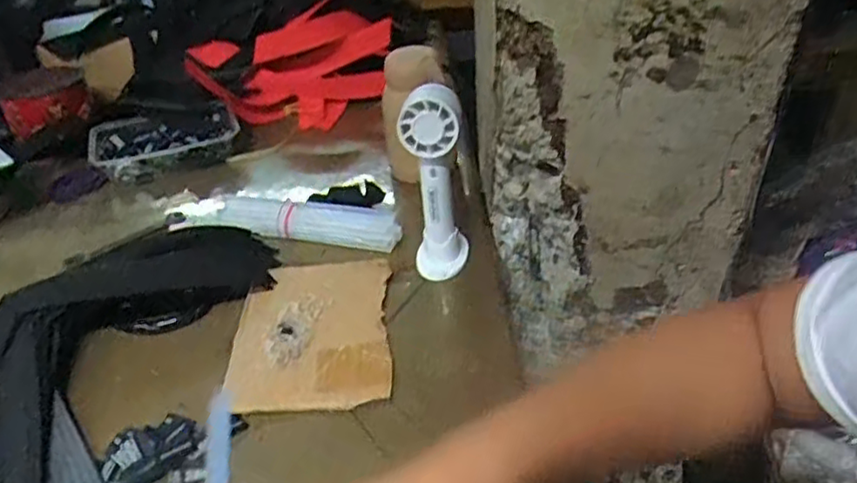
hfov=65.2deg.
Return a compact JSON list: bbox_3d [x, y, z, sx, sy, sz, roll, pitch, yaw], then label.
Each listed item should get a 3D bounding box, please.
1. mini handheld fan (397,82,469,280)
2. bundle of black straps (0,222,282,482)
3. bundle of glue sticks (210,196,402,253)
[{"bbox_3d":[0.005,-0.050,0.578,0.052,0.155,0.049,-4,35,-1],"label":"mini handheld fan"},{"bbox_3d":[-0.263,0.080,0.524,0.204,0.041,0.338,2,36,7],"label":"bundle of black straps"},{"bbox_3d":[-0.118,-0.021,0.661,0.186,0.032,0.031,8,37,15],"label":"bundle of glue sticks"}]

